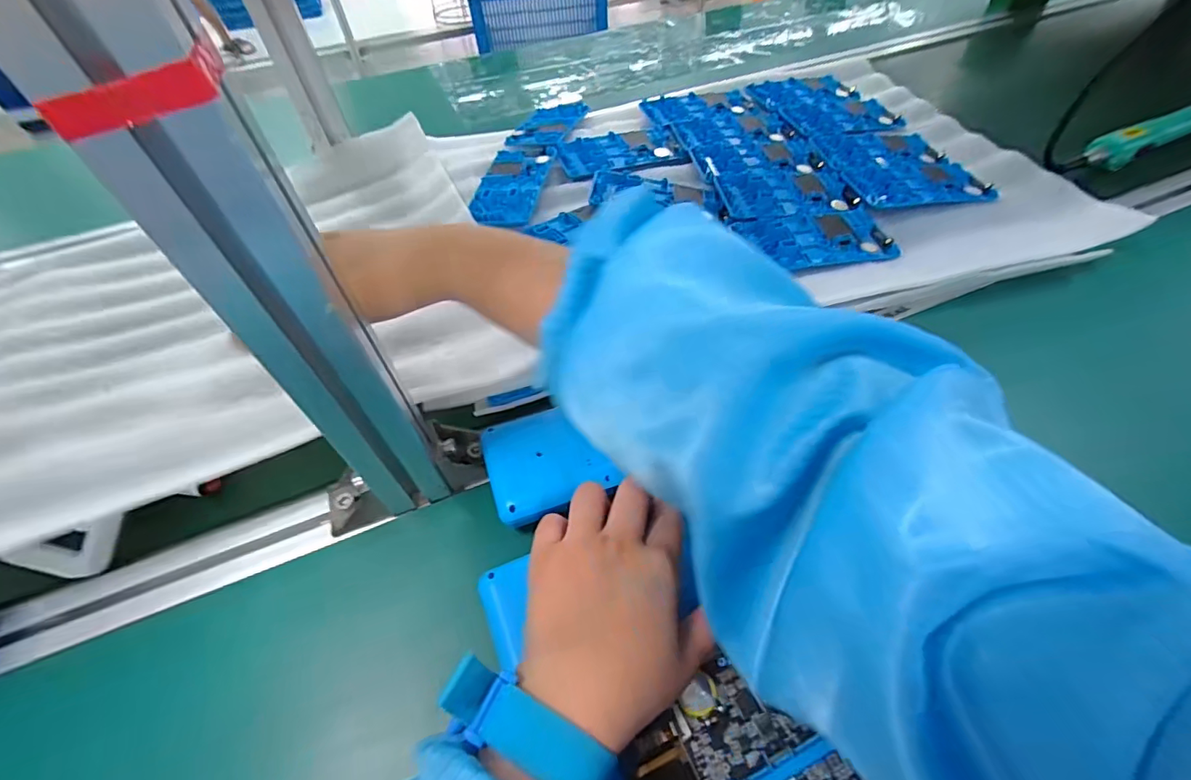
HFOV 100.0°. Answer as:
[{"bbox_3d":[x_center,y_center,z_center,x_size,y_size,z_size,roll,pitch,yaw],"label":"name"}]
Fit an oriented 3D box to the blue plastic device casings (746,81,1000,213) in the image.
[{"bbox_3d":[0.301,-0.289,0.566,0.141,0.015,0.289,-13,53,-7],"label":"blue plastic device casings"}]

